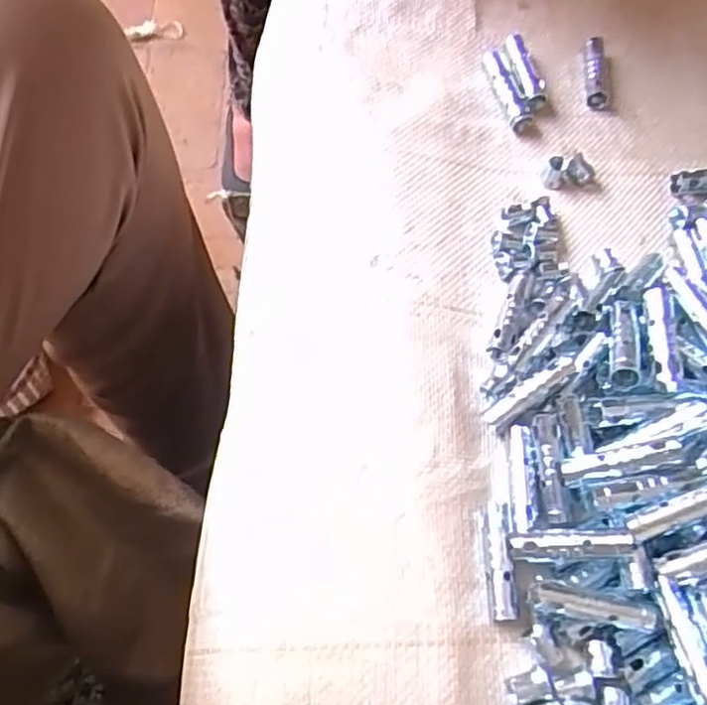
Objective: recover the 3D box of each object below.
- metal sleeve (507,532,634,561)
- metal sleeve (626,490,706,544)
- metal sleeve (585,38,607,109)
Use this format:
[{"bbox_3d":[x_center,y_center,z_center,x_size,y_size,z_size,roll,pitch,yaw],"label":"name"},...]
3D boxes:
[{"bbox_3d":[0.077,0.068,0.236,0.042,0.006,0.009,-6,64,15],"label":"metal sleeve"},{"bbox_3d":[0.114,0.053,0.227,0.040,0.004,0.008,-26,66,9],"label":"metal sleeve"},{"bbox_3d":[0.125,-0.143,0.344,0.010,0.012,0.038,7,63,0],"label":"metal sleeve"}]

